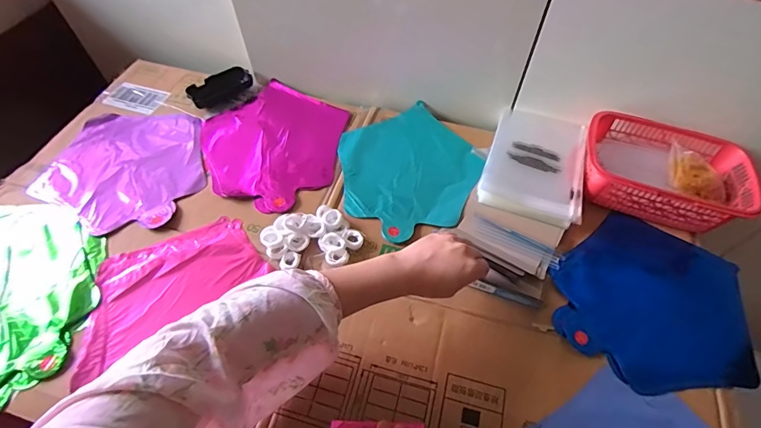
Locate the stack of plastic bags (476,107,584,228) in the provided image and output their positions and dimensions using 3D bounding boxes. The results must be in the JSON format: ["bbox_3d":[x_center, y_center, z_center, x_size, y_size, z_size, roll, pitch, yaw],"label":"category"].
[{"bbox_3d":[0.233,-0.073,0.617,0.137,0.033,0.190,19,58,12],"label":"stack of plastic bags"}]

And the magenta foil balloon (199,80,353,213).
[{"bbox_3d":[-0.176,-0.115,0.657,0.221,0.005,0.254,6,56,4],"label":"magenta foil balloon"}]

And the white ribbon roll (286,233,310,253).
[{"bbox_3d":[-0.109,0.037,0.540,0.028,0.014,0.023,1,55,-1],"label":"white ribbon roll"}]

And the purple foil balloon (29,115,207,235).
[{"bbox_3d":[-0.382,-0.081,0.630,0.245,0.006,0.225,0,56,0],"label":"purple foil balloon"}]

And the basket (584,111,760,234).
[{"bbox_3d":[0.395,-0.056,0.588,0.216,0.078,0.150,22,58,14],"label":"basket"}]

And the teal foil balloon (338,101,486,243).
[{"bbox_3d":[0.042,-0.071,0.628,0.217,0.008,0.223,-25,60,-16],"label":"teal foil balloon"}]

